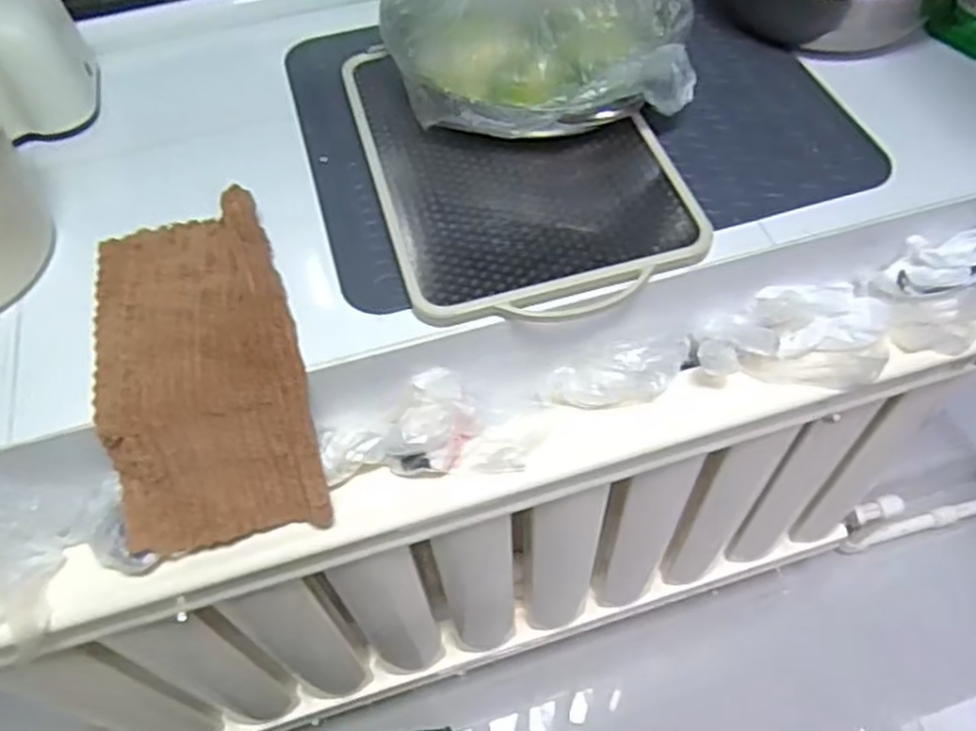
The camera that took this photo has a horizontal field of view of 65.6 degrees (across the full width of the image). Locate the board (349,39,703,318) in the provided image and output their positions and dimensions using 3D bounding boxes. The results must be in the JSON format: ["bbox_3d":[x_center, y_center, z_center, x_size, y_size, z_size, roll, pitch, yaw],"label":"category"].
[{"bbox_3d":[0.022,-0.181,0.665,0.243,0.020,0.333,-15,56,-7],"label":"board"}]

